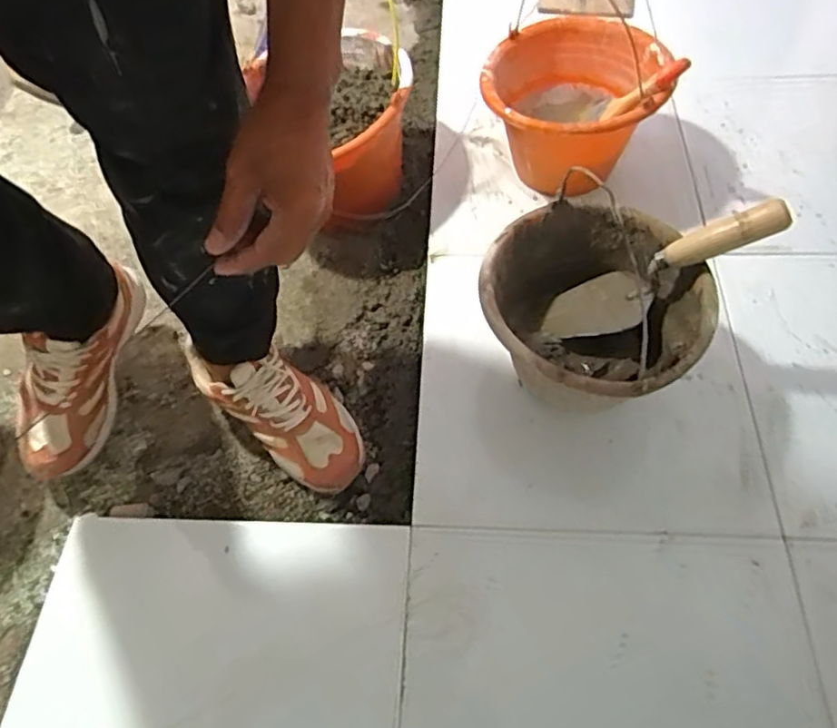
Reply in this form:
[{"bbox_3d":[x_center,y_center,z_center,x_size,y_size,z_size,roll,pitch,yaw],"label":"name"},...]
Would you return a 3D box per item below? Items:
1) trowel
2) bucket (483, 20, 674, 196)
[{"bbox_3d":[0.266,-0.097,0.695,0.276,0.050,0.078,-29,46,37],"label":"trowel"},{"bbox_3d":[0.223,-0.361,0.912,0.238,0.181,0.235,-2,58,3],"label":"bucket"}]

